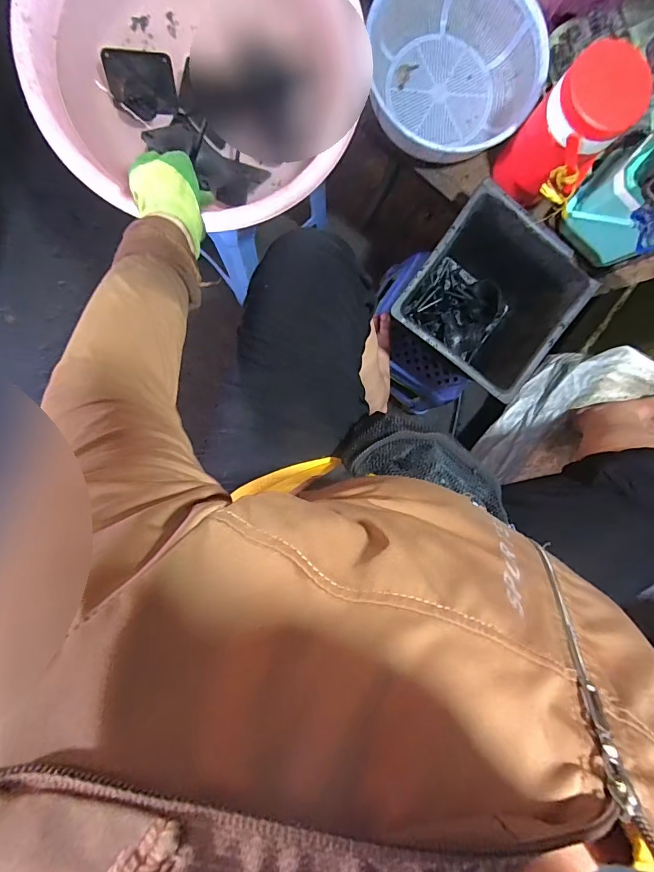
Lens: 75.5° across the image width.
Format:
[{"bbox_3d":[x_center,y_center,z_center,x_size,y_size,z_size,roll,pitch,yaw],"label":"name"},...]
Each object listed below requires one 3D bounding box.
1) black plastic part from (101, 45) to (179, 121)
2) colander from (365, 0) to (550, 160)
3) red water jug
[{"bbox_3d":[-0.264,-0.504,0.605,0.088,0.012,0.081,-10,111,-13],"label":"black plastic part"},{"bbox_3d":[0.194,-0.554,0.641,0.242,0.086,0.261,-1,95,-6],"label":"colander"},{"bbox_3d":[0.332,-0.414,0.605,0.121,0.215,0.104,41,90,-8],"label":"red water jug"}]

